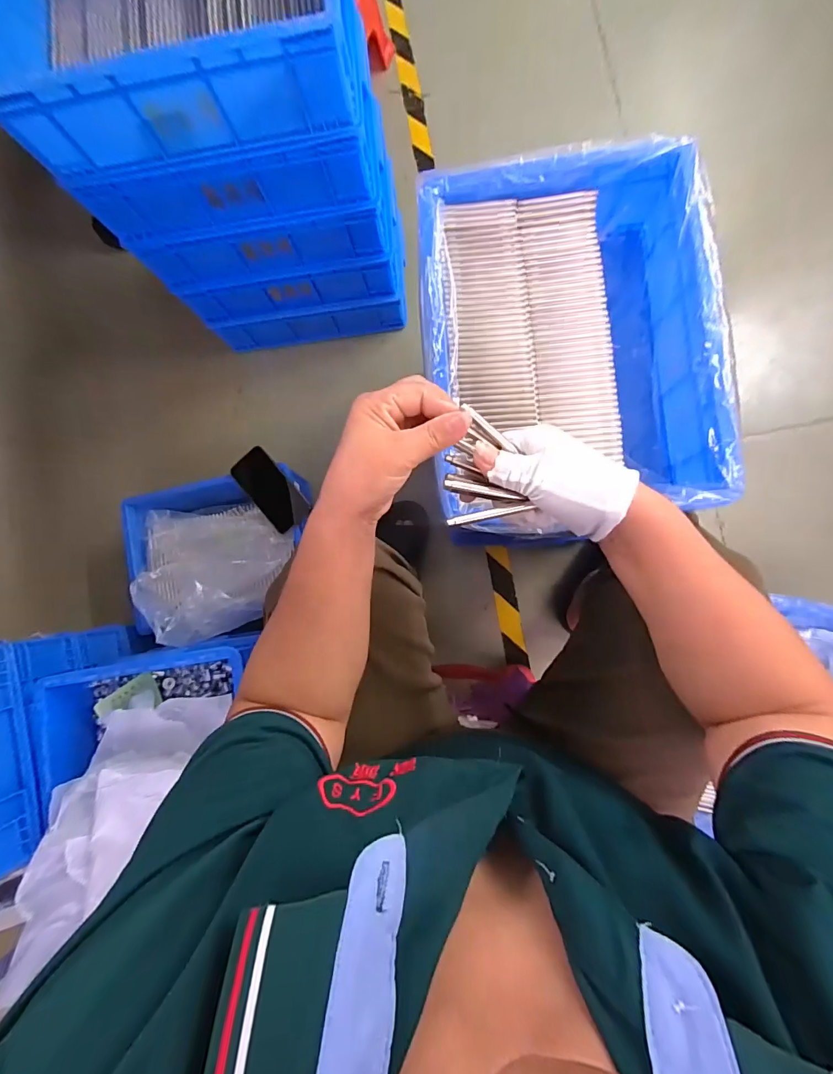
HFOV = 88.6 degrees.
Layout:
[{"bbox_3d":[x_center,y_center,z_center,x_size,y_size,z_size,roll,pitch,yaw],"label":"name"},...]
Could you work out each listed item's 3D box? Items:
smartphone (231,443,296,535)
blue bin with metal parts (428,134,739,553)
[{"bbox_3d":[-0.270,-0.086,0.785,0.072,0.014,0.151,-39,95,-7],"label":"smartphone"},{"bbox_3d":[0.170,-0.229,0.520,0.311,0.129,0.390,-3,85,5],"label":"blue bin with metal parts"}]

